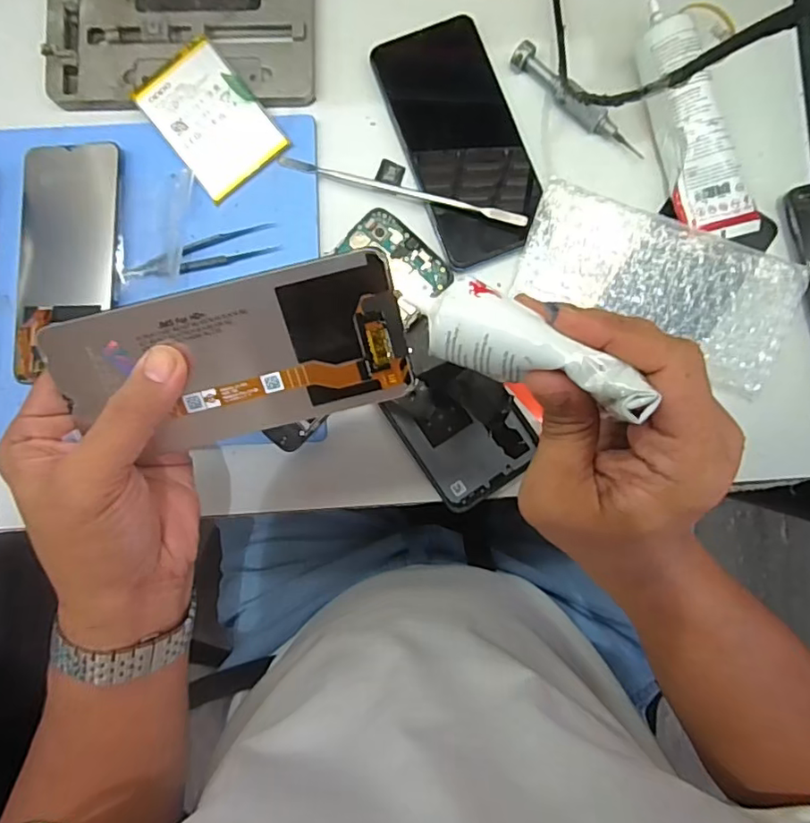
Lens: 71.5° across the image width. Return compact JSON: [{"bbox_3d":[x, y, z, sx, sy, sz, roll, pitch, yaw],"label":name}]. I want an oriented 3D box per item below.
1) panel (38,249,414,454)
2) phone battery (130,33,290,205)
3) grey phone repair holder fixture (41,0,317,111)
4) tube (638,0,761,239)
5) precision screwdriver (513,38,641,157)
[{"bbox_3d":[-0.076,-0.022,0.257,0.153,0.006,0.070,-14,113,1],"label":"panel"},{"bbox_3d":[-0.129,-0.194,0.370,0.062,0.010,0.090,-39,92,1],"label":"phone battery"},{"bbox_3d":[-0.151,-0.251,0.379,0.178,0.011,0.093,1,87,1],"label":"grey phone repair holder fixture"},{"bbox_3d":[0.187,-0.183,0.362,0.049,0.035,0.145,-18,87,0],"label":"tube"},{"bbox_3d":[0.114,-0.205,0.373,0.106,0.013,0.016,42,88,2],"label":"precision screwdriver"}]

